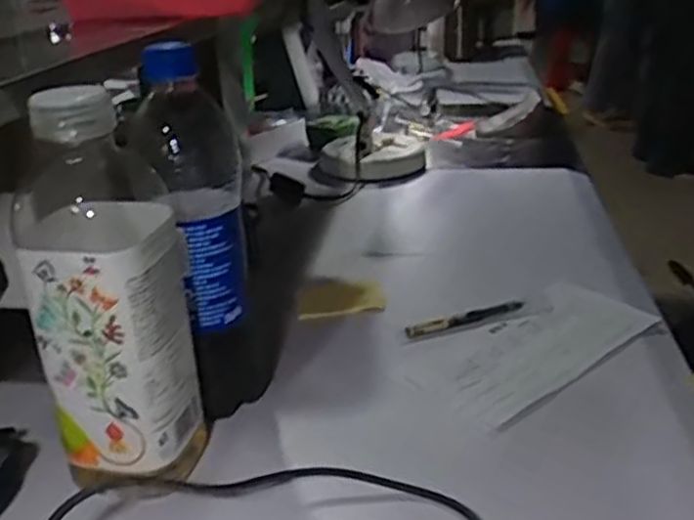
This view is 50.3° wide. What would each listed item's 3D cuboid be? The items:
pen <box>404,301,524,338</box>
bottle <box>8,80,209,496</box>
[{"bbox_3d":[0.100,0.049,0.629,0.115,0.008,0.013,-11,26,-21],"label":"pen"},{"bbox_3d":[-0.132,0.022,0.424,0.075,0.223,0.081,-2,24,0],"label":"bottle"}]

